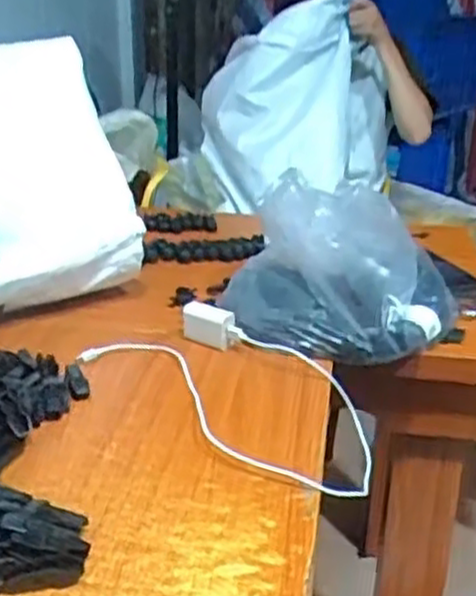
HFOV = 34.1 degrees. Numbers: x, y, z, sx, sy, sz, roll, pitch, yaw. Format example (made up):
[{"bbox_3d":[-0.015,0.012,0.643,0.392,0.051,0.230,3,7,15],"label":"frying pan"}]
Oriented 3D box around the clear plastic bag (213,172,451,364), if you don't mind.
[{"bbox_3d":[0.112,-0.034,0.850,0.245,0.145,0.194,8,24,14],"label":"clear plastic bag"}]

